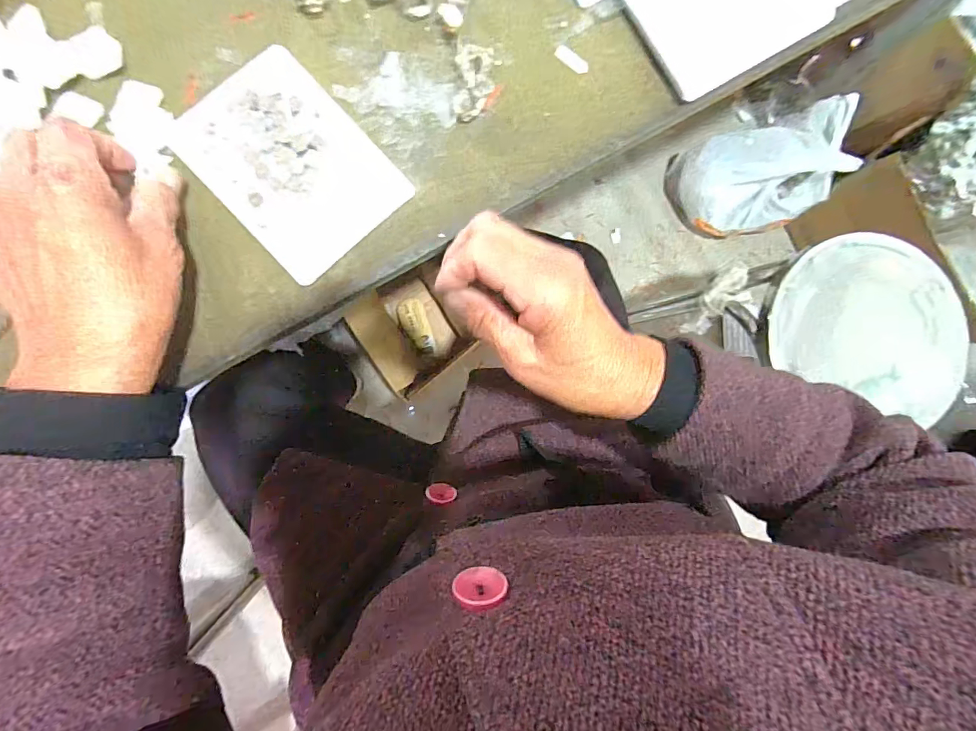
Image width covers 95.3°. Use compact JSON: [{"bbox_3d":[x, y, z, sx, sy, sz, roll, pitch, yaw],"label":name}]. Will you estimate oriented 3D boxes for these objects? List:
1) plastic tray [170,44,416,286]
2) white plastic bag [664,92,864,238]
[{"bbox_3d":[-0.126,-0.129,0.285,0.096,0.005,0.129,-43,91,-6],"label":"plastic tray"},{"bbox_3d":[0.562,-0.390,0.942,0.249,0.264,0.191,0,87,-5],"label":"white plastic bag"}]

